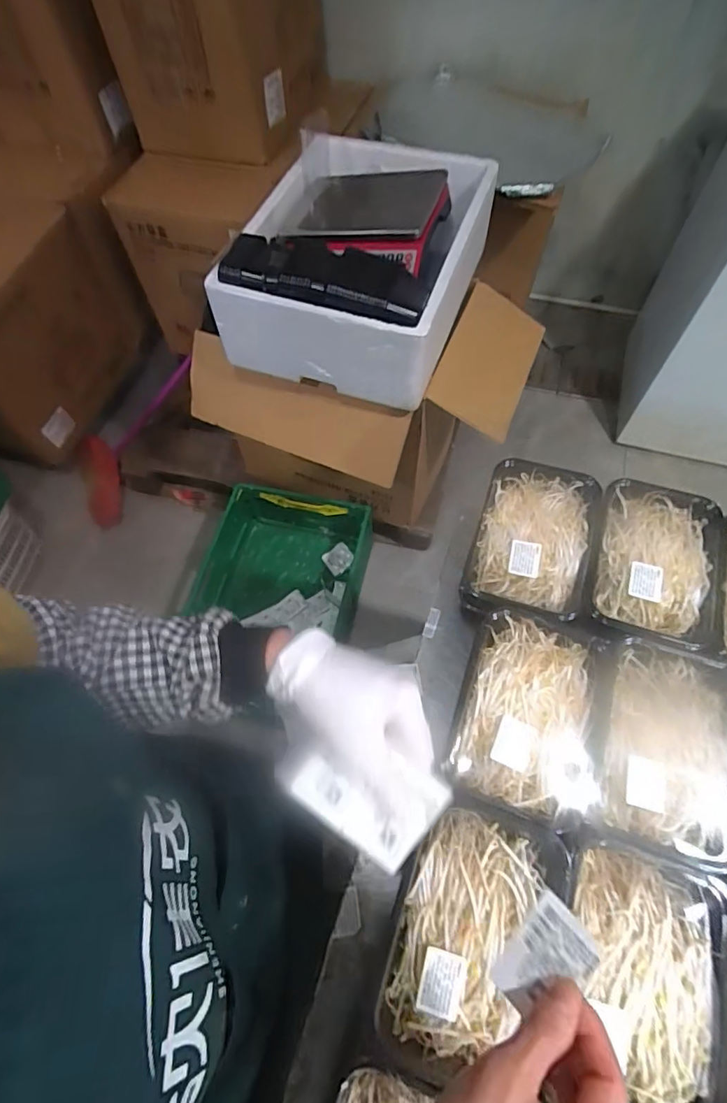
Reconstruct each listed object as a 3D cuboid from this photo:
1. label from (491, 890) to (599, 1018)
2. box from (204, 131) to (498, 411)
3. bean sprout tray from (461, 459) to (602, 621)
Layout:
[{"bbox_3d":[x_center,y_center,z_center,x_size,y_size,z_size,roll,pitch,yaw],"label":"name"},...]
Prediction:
[{"bbox_3d":[0.102,0.234,0.296,0.058,0.007,0.038,-47,39,-5],"label":"label"},{"bbox_3d":[-0.011,-0.595,1.028,0.445,0.204,0.540,14,64,9],"label":"box"},{"bbox_3d":[0.188,-0.016,0.569,0.123,0.031,0.187,16,66,9],"label":"bean sprout tray"}]

